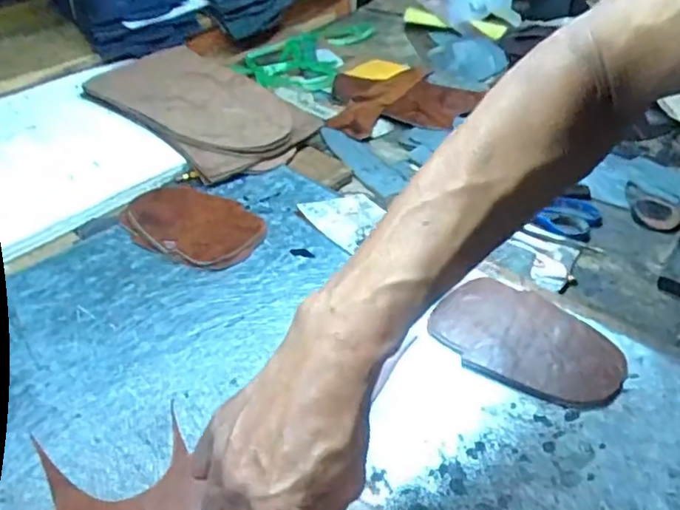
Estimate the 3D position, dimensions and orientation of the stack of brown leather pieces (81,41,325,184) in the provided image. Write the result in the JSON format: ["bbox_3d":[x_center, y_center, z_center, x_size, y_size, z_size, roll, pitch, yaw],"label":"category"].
[{"bbox_3d":[-0.184,-0.210,0.800,0.307,0.039,0.188,33,58,28],"label":"stack of brown leather pieces"}]

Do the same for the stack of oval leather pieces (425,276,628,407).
[{"bbox_3d":[0.155,0.070,0.494,0.152,0.016,0.097,33,58,28],"label":"stack of oval leather pieces"}]

